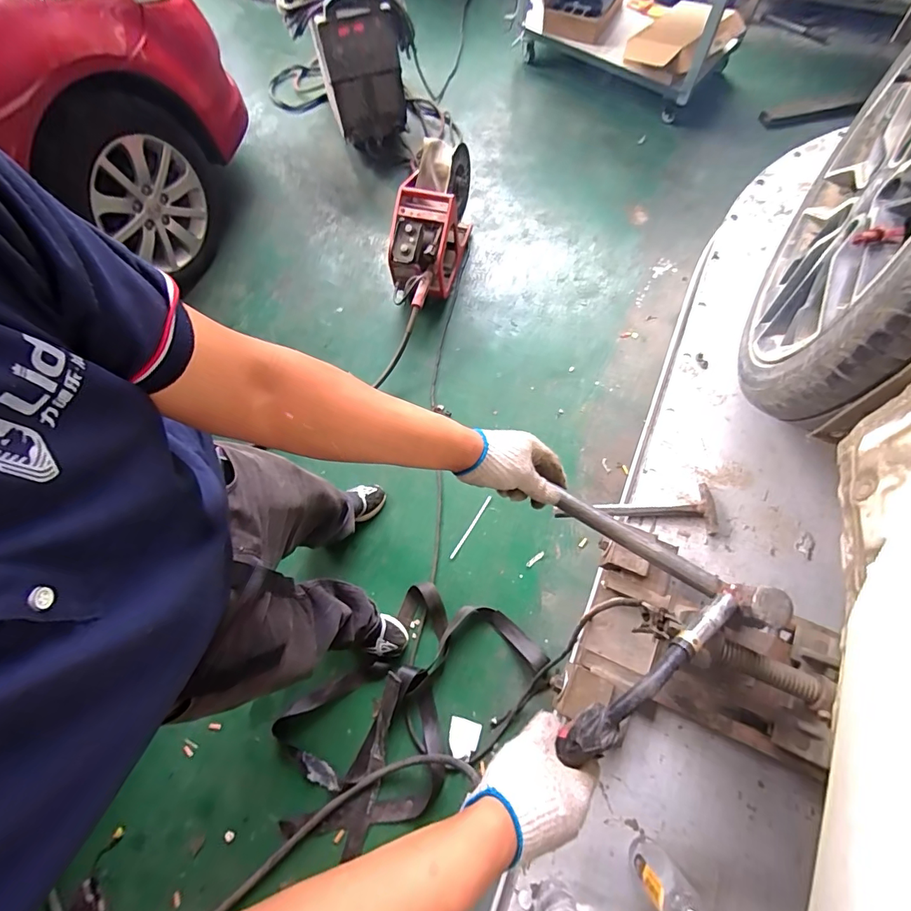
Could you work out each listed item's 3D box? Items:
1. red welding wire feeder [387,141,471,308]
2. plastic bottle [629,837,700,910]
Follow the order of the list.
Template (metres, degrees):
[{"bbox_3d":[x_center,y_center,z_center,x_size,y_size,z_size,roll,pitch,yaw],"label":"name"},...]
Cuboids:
[{"bbox_3d":[-0.094,-0.817,1.631,0.221,0.305,0.614,15,71,9],"label":"red welding wire feeder"},{"bbox_3d":[0.285,0.580,0.585,0.056,0.199,0.057,-1,70,3],"label":"plastic bottle"}]

